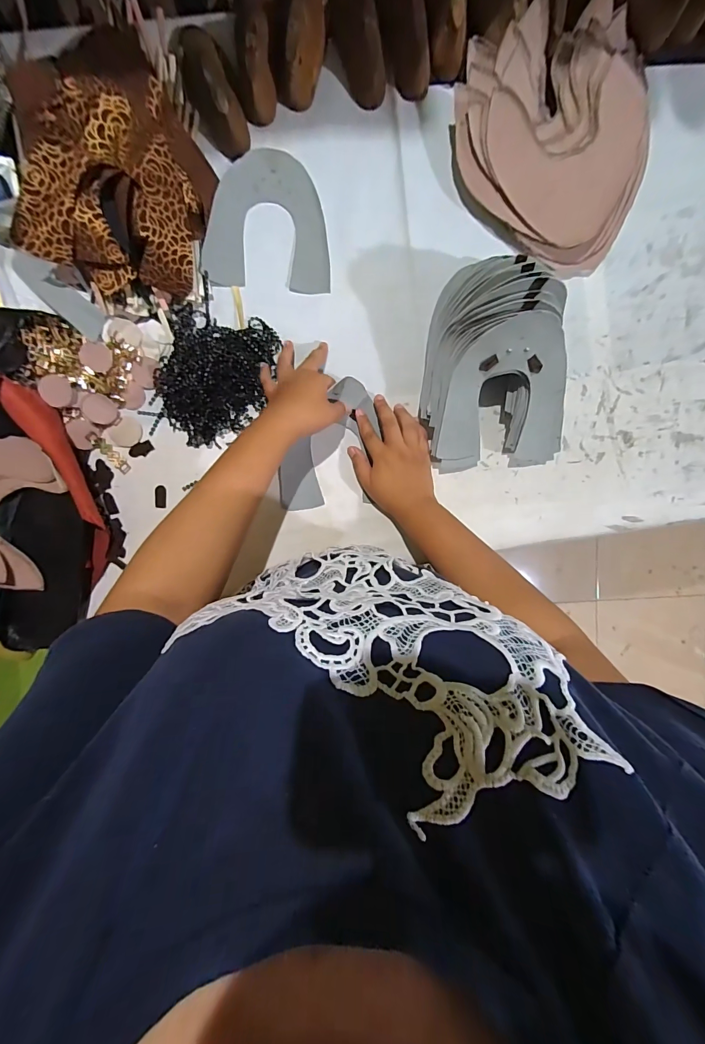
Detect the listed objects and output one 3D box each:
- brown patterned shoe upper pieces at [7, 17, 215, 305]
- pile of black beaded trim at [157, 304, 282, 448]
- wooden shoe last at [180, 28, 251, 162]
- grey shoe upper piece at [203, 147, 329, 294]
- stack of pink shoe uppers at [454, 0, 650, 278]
[{"bbox_3d":[-0.246,-0.358,0.401,0.166,0.091,0.199,2,92,-3],"label":"brown patterned shoe upper pieces"},{"bbox_3d":[-0.164,-0.173,0.441,0.136,0.034,0.164,15,92,-3],"label":"pile of black beaded trim"},{"bbox_3d":[-0.160,-0.495,0.417,0.054,0.052,0.132,-21,93,-2],"label":"wooden shoe last"},{"bbox_3d":[-0.099,-0.369,0.448,0.144,0.017,0.161,2,92,-3],"label":"grey shoe upper piece"},{"bbox_3d":[0.244,-0.456,0.433,0.269,0.061,0.231,42,90,-4],"label":"stack of pink shoe uppers"}]

